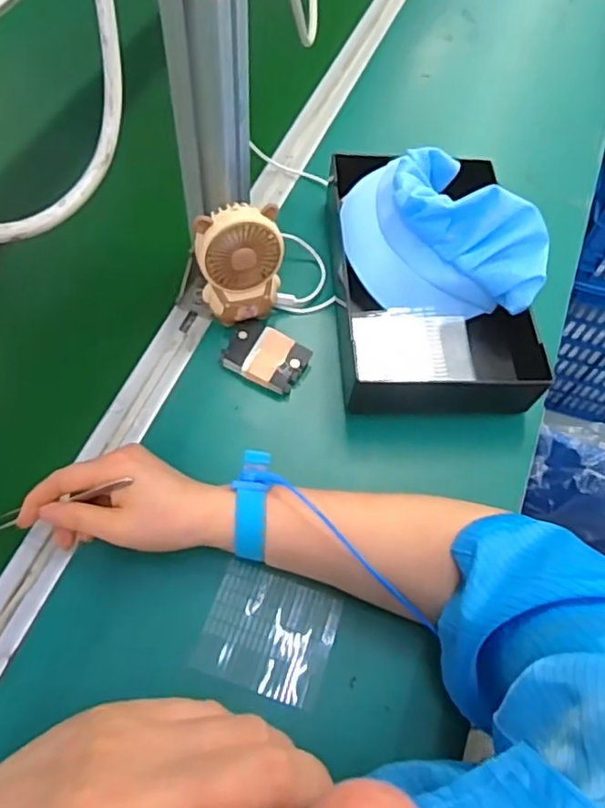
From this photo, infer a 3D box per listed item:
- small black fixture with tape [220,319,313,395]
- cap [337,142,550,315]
[{"bbox_3d":[-0.033,-0.041,0.534,0.069,0.016,0.053,28,63,11],"label":"small black fixture with tape"},{"bbox_3d":[0.126,-0.156,0.560,0.181,0.097,0.140,12,61,3],"label":"cap"}]

